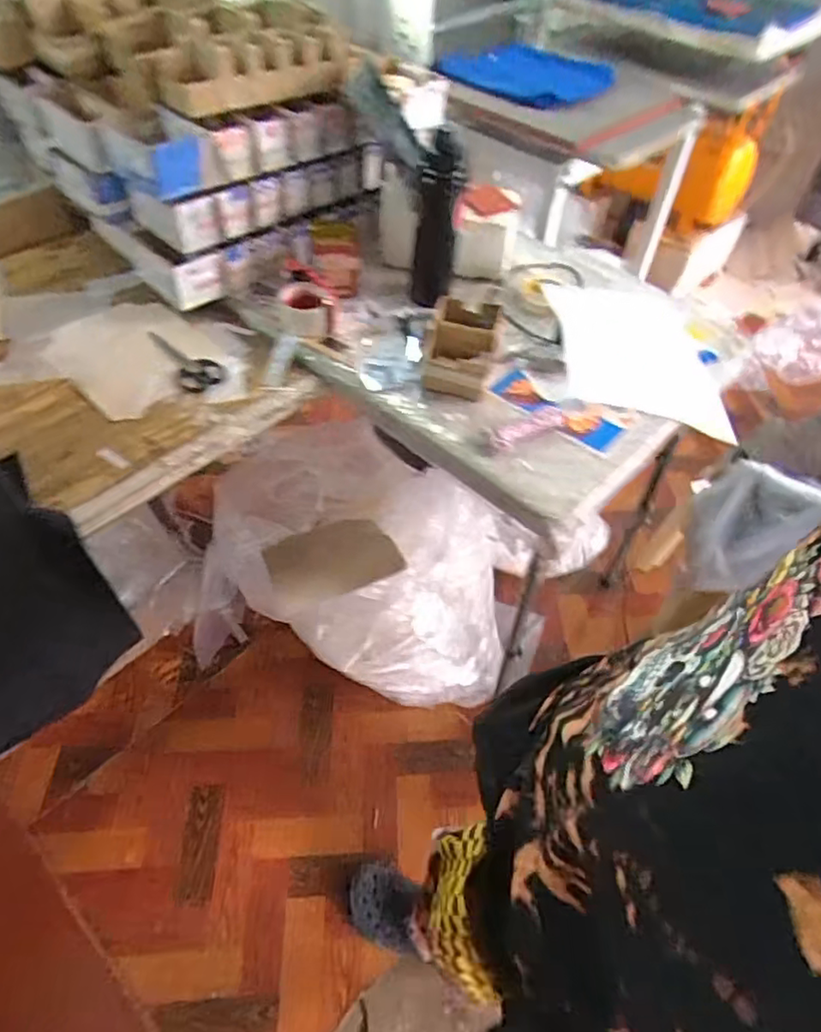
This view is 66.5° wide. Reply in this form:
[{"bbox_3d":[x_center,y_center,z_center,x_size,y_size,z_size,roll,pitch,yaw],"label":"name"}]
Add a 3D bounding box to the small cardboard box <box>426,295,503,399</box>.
[{"bbox_3d":[0.080,-0.270,0.981,0.099,0.062,0.183,10,51,5],"label":"small cardboard box"}]

